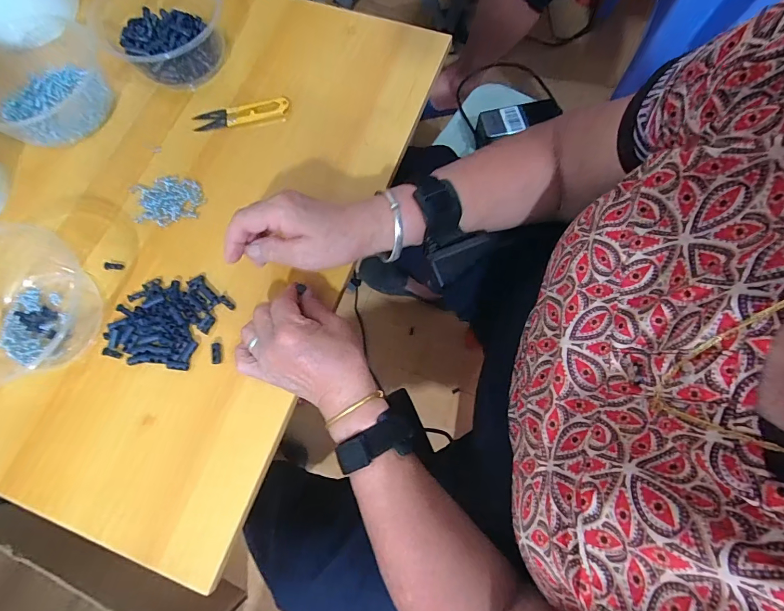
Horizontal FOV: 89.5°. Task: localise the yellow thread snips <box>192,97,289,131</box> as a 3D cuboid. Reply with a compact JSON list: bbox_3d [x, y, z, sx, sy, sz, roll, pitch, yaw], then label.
[{"bbox_3d":[-0.162,-0.205,0.423,0.102,0.008,0.021,-9,72,-2],"label":"yellow thread snips"}]

